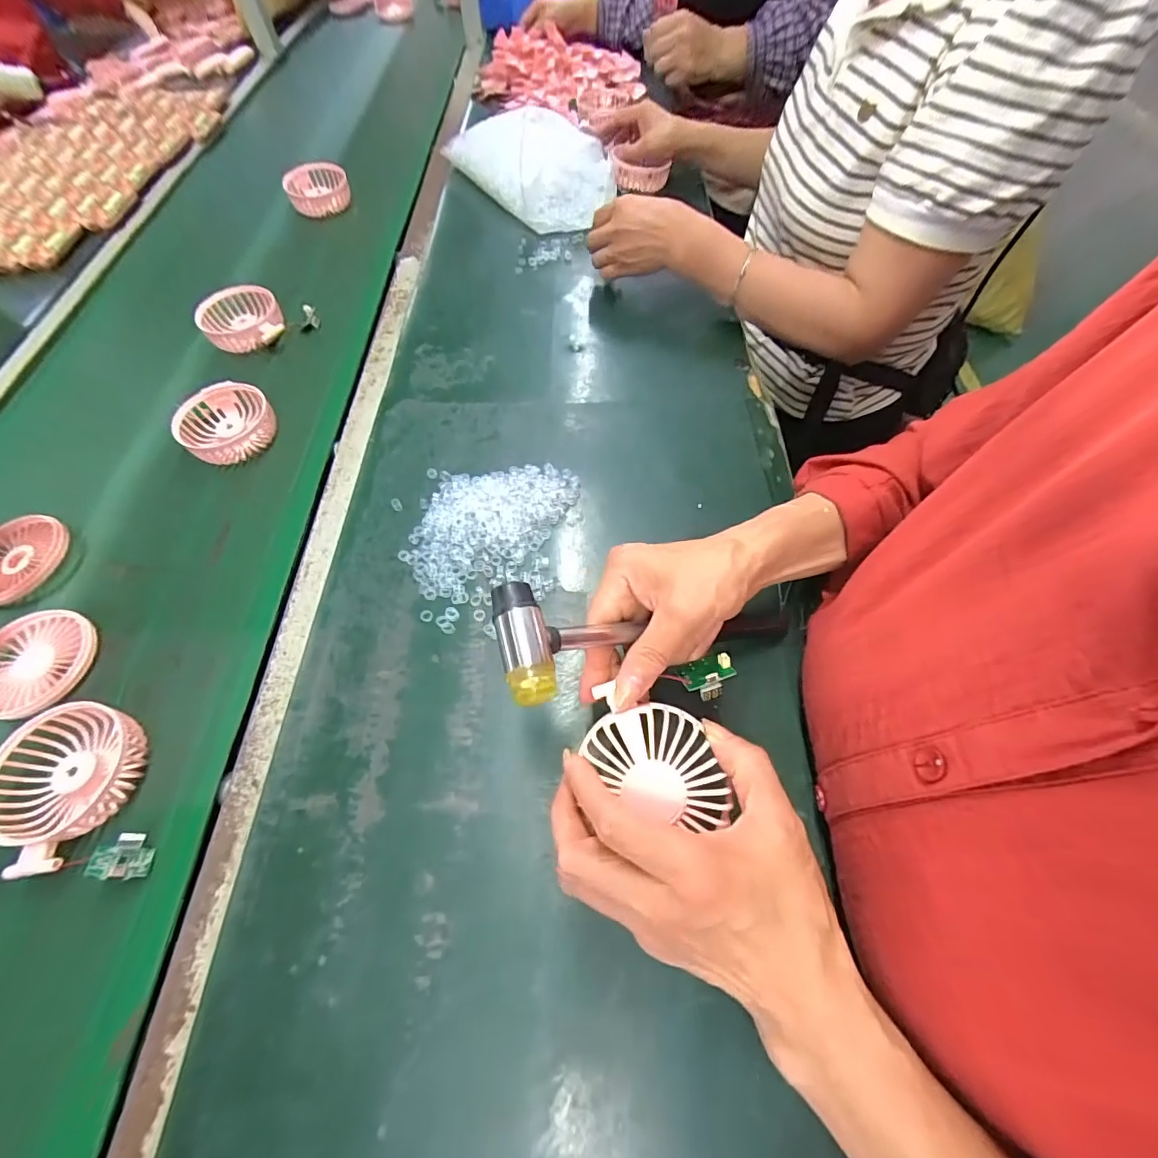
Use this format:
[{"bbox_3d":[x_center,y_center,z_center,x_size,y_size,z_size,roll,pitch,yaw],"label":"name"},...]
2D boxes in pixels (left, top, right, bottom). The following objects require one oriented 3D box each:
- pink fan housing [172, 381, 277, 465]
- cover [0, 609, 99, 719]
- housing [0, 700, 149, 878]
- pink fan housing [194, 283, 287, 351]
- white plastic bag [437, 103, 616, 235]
[{"bbox_3d":[-0.359,-0.159,0.501,0.085,0.031,0.083,0,61,0],"label":"pink fan housing"},{"bbox_3d":[-0.438,0.066,0.392,0.077,0.010,0.086,1,60,4],"label":"cover"},{"bbox_3d":[-0.353,0.140,0.335,0.081,0.027,0.103,-5,59,0],"label":"housing"},{"bbox_3d":[-0.402,-0.310,0.584,0.087,0.029,0.102,-24,61,-10],"label":"pink fan housing"},{"bbox_3d":[-0.063,-0.617,0.727,0.159,0.084,0.269,-36,64,-17],"label":"white plastic bag"}]

